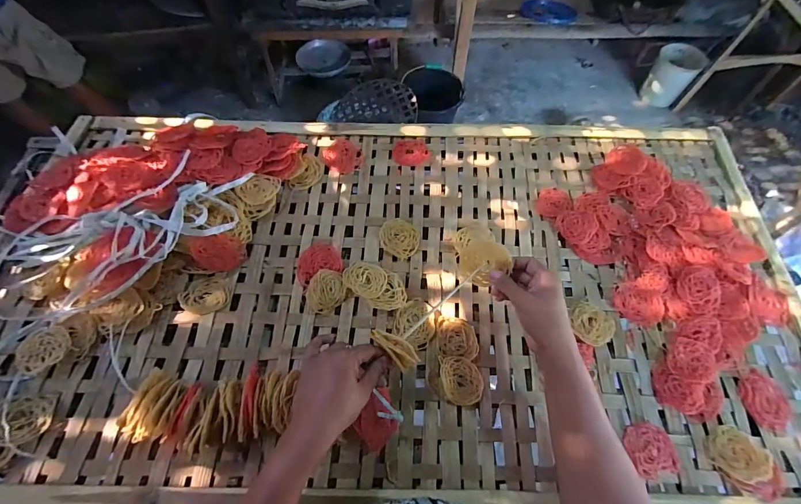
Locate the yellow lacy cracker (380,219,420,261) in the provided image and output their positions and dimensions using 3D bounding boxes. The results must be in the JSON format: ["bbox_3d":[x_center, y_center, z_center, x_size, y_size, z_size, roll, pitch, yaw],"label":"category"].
[{"bbox_3d":[0.000,-0.023,0.571,0.063,0.012,0.062,1,62,-2],"label":"yellow lacy cracker"}]

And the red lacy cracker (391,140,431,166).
[{"bbox_3d":[0.020,-0.179,0.650,0.067,0.007,0.057,7,62,1],"label":"red lacy cracker"}]

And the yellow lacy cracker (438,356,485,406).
[{"bbox_3d":[0.081,0.171,0.481,0.056,0.013,0.059,1,62,-2],"label":"yellow lacy cracker"}]

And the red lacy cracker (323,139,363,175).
[{"bbox_3d":[-0.102,-0.170,0.644,0.062,0.006,0.071,-38,70,-20],"label":"red lacy cracker"}]

